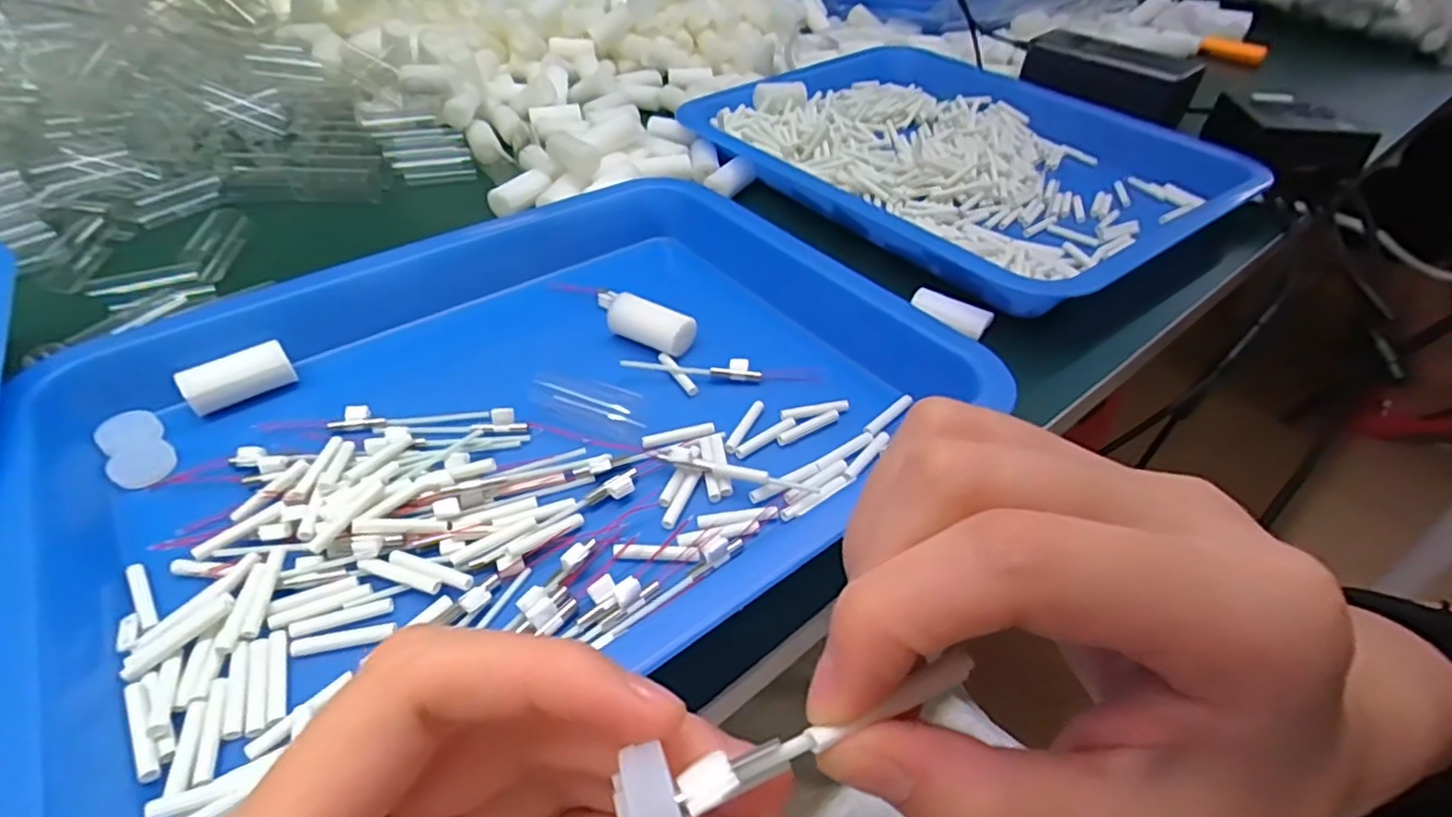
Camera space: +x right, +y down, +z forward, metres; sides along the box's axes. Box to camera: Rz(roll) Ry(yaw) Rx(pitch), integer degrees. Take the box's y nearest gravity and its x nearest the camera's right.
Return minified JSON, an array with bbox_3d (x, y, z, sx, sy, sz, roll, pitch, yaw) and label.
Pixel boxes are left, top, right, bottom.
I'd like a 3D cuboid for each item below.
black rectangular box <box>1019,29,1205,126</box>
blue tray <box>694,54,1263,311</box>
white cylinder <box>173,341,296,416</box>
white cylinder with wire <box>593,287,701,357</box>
[{"bbox_3d":[0.311,-0.275,0.546,0.129,0.040,0.025,27,50,23],"label":"black rectangular box"},{"bbox_3d":[0.163,-0.187,0.466,0.262,0.030,0.320,-28,51,-28],"label":"blue tray"},{"bbox_3d":[-0.211,-0.014,0.290,0.040,0.015,0.017,-29,51,-29],"label":"white cylinder"},{"bbox_3d":[-0.040,-0.042,0.324,0.052,0.013,0.018,24,47,22],"label":"white cylinder with wire"}]

